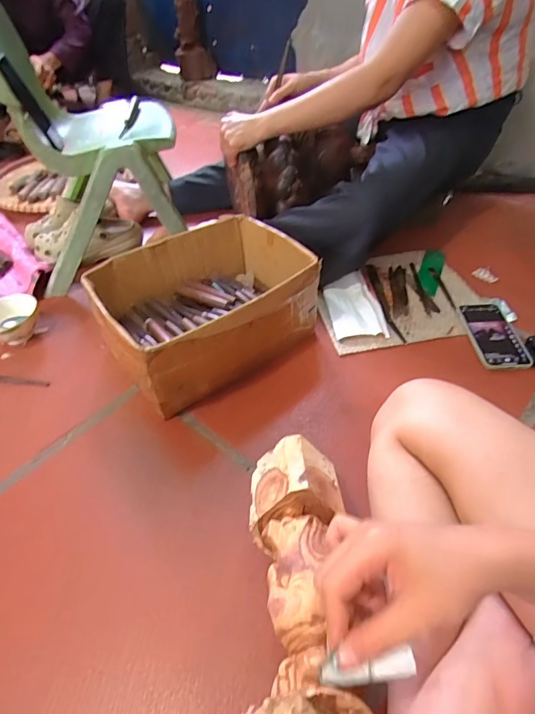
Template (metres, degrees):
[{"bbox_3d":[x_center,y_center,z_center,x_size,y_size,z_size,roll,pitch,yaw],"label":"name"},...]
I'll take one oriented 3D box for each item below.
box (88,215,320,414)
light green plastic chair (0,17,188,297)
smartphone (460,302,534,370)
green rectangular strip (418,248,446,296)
[{"bbox_3d":[-0.104,-0.095,0.733,0.326,0.146,0.267,-28,49,-24],"label":"box"},{"bbox_3d":[-0.358,-0.443,0.867,0.317,0.474,0.316,-11,44,-9],"label":"light green plastic chair"},{"bbox_3d":[0.405,-0.041,0.758,0.081,0.016,0.157,0,44,3],"label":"smartphone"},{"bbox_3d":[0.350,-0.186,0.898,0.044,0.005,0.176,24,46,9],"label":"green rectangular strip"}]

